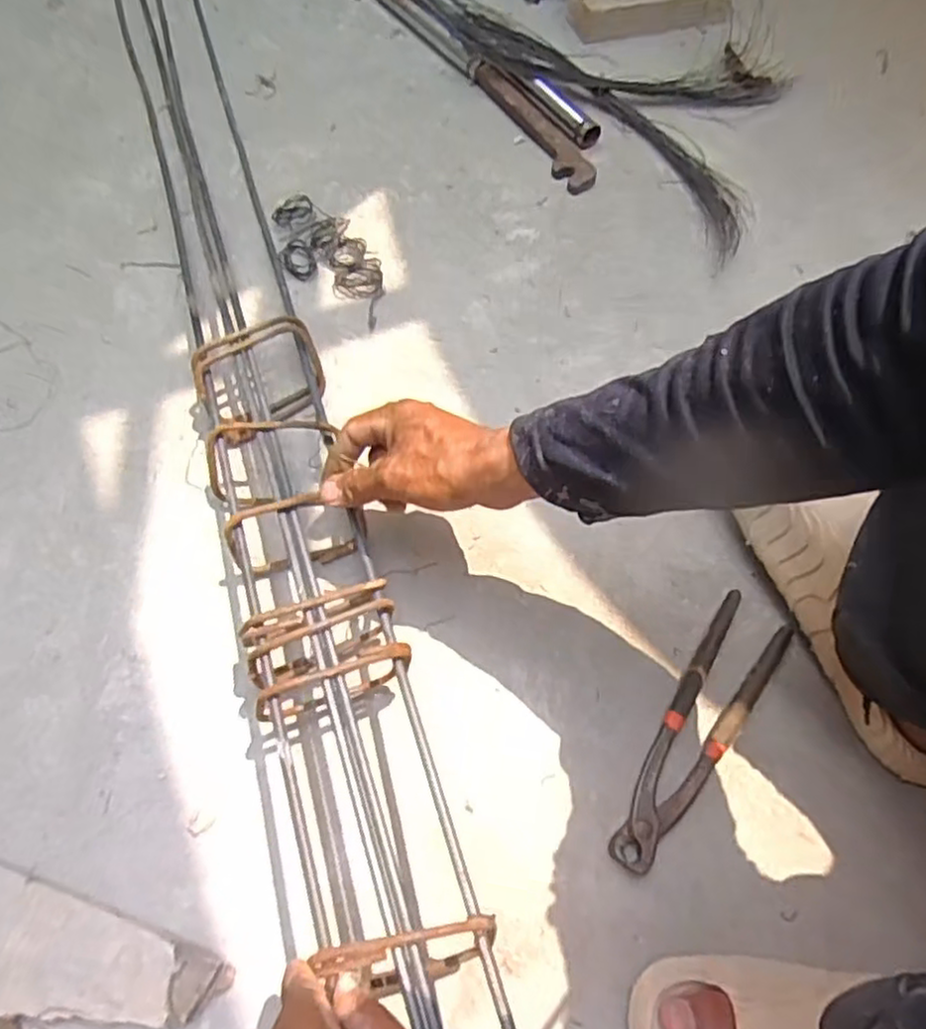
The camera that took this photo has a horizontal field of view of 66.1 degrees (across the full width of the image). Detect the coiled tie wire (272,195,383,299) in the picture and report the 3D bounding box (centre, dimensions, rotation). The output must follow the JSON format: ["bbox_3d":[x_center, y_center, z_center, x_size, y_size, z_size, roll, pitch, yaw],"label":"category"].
[{"bbox_3d":[-0.140,-0.257,0.692,0.076,0.011,0.147,-37,71,-18],"label":"coiled tie wire"}]

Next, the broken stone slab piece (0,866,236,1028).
[{"bbox_3d":[-0.233,0.278,0.420,0.163,0.025,0.083,18,65,6],"label":"broken stone slab piece"}]

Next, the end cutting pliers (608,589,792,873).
[{"bbox_3d":[0.170,0.156,0.523,0.053,0.020,0.217,34,68,13],"label":"end cutting pliers"}]

